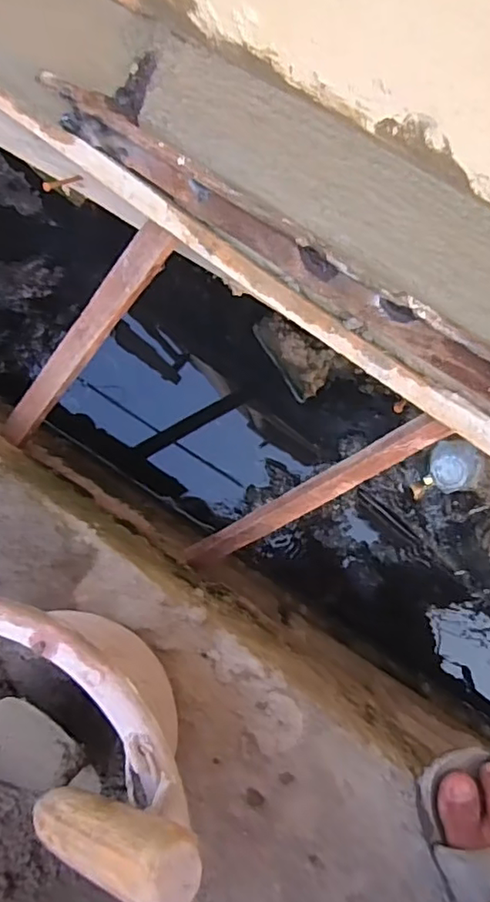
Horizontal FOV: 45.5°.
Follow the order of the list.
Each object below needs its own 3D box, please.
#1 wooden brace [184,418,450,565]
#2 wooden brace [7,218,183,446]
[{"bbox_3d":[0.049,0.046,0.532,0.293,0.023,0.028,-34,83,35],"label":"wooden brace"},{"bbox_3d":[-0.157,-0.098,0.553,0.300,0.014,0.033,-41,83,33],"label":"wooden brace"}]

